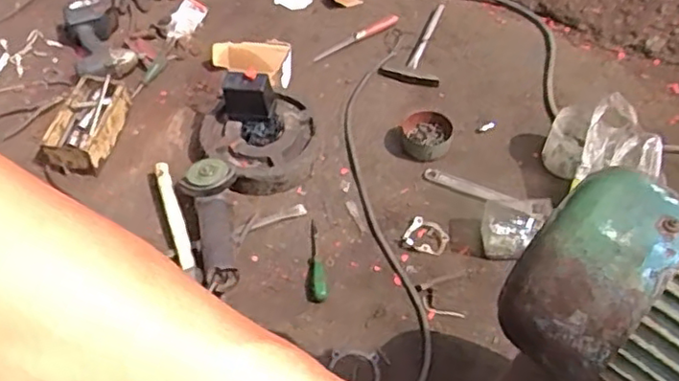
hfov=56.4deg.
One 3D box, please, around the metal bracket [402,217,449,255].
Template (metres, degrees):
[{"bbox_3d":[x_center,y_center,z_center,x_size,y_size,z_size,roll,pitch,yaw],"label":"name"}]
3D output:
[{"bbox_3d":[0.164,0.085,1.188,0.076,0.015,0.061,22,54,17],"label":"metal bracket"}]

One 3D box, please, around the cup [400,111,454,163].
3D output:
[{"bbox_3d":[0.179,-0.103,1.308,0.102,0.065,0.108,0,51,0],"label":"cup"}]

